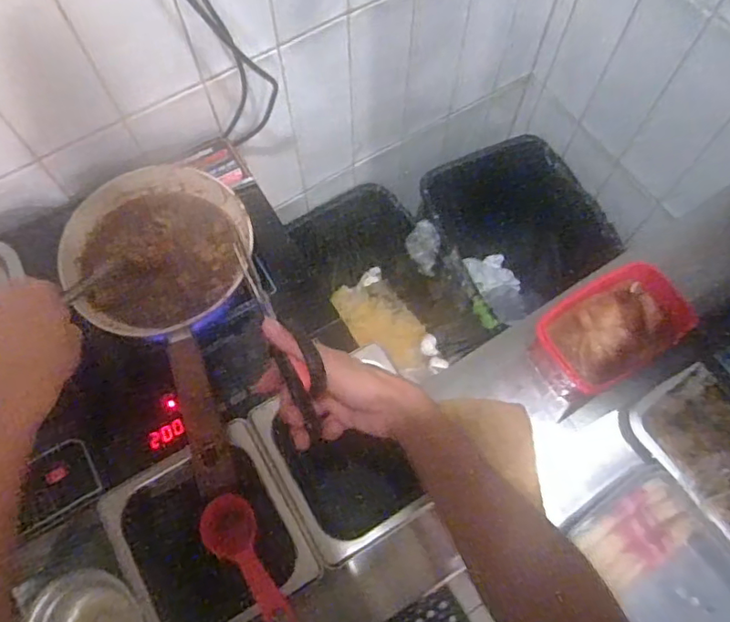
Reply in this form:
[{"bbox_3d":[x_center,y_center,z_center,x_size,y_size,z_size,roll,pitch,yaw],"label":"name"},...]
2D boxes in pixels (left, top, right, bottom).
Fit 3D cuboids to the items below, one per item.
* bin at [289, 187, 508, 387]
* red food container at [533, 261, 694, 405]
[{"bbox_3d":[0.046,-0.022,1.106,0.228,0.294,0.347,-31,72,-12],"label":"bin"},{"bbox_3d":[0.274,0.026,0.655,0.164,0.075,0.104,-32,72,-12],"label":"red food container"}]

